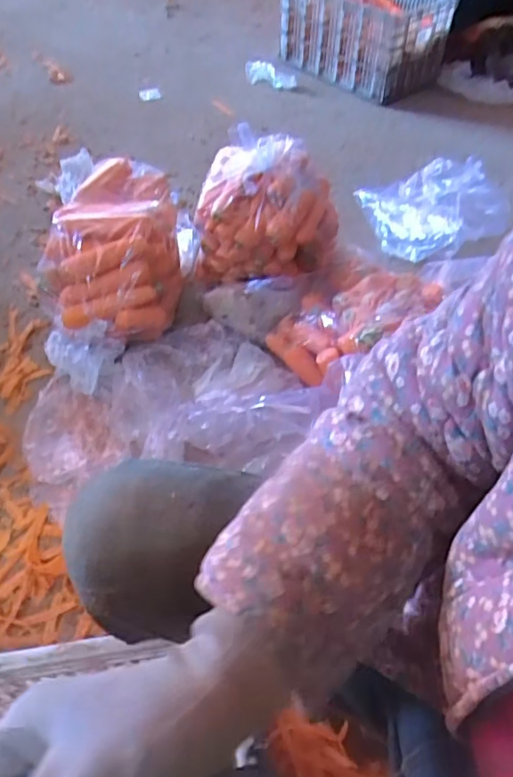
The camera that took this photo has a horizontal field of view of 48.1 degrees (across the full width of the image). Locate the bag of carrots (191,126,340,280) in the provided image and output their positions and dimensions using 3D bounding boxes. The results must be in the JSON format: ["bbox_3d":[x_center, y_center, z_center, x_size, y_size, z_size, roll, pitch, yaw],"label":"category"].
[{"bbox_3d":[0.015,-0.335,1.128,0.266,0.245,0.180,1,51,-3],"label":"bag of carrots"}]

